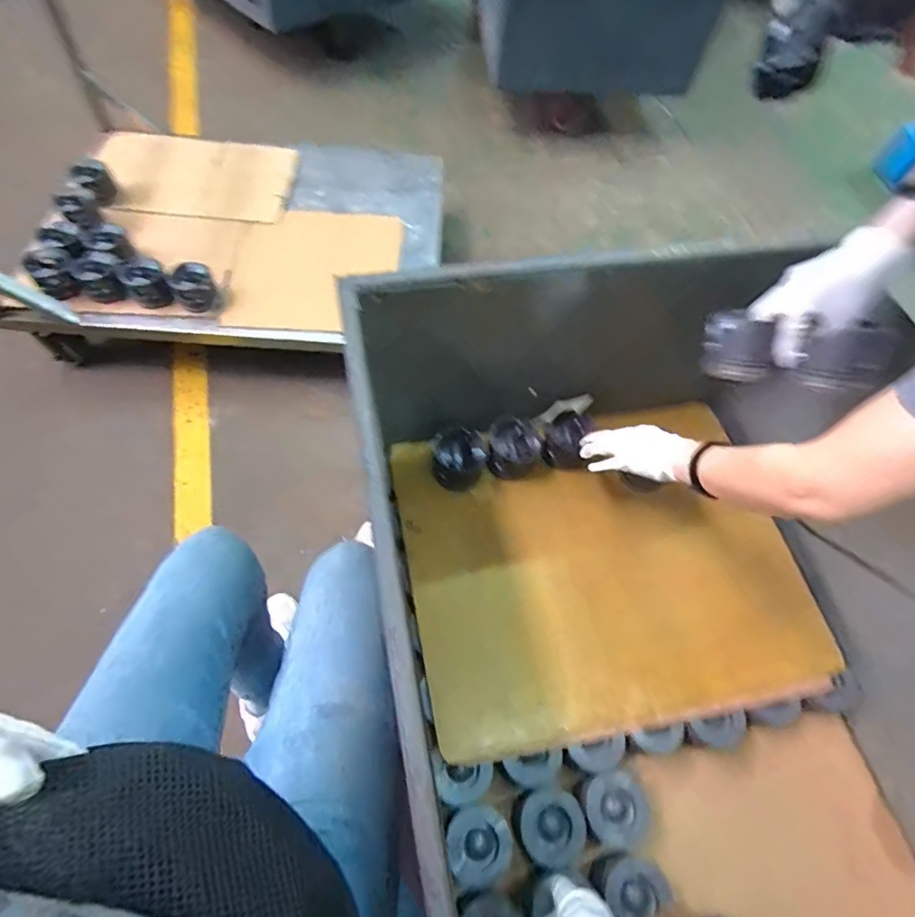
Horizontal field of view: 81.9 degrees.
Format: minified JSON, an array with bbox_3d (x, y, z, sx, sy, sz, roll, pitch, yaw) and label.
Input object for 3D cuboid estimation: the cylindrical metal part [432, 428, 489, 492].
[{"bbox_3d":[0.000,0.000,0.910,0.092,0.064,0.088,2,61,-3],"label":"cylindrical metal part"}]

